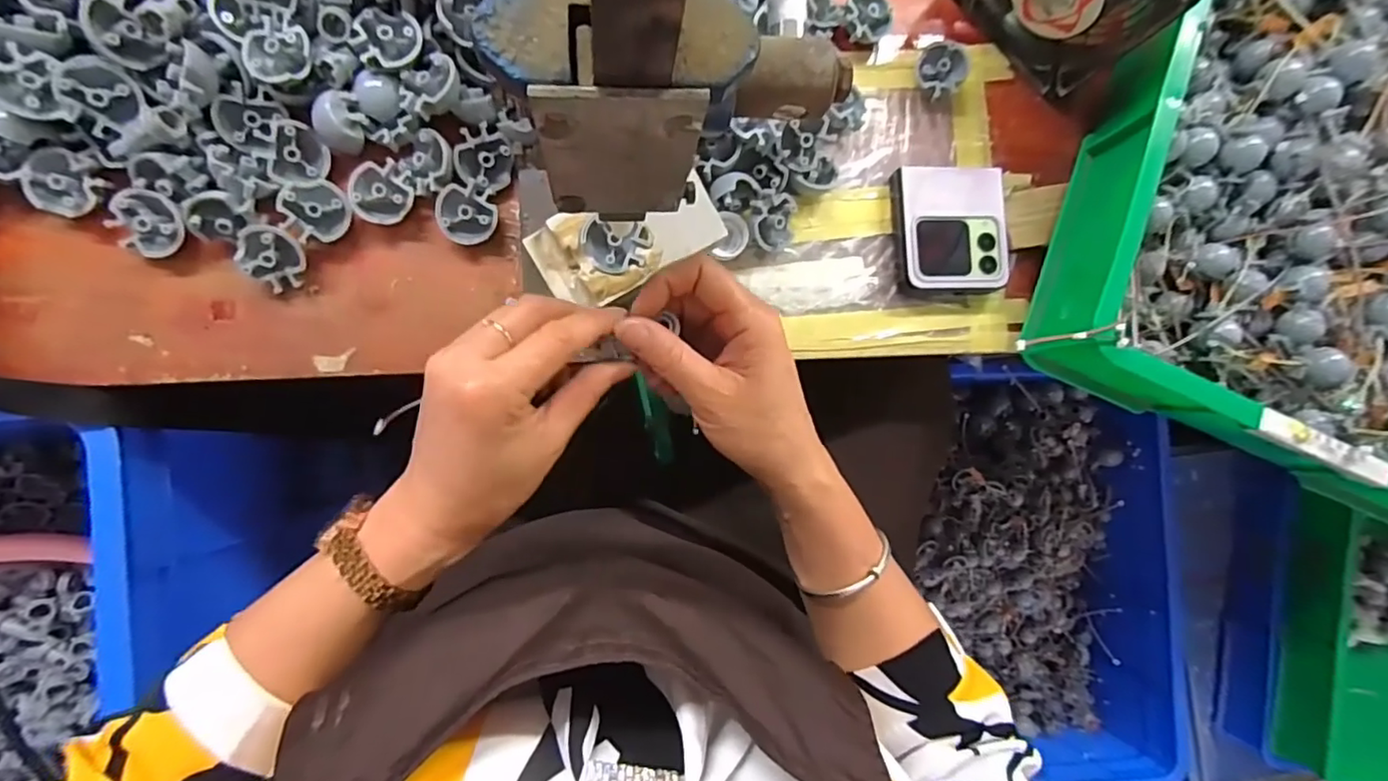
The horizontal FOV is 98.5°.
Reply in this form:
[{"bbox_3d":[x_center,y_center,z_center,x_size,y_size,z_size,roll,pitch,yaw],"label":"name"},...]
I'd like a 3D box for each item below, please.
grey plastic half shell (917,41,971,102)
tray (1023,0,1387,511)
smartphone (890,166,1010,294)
[{"bbox_3d":[0.175,-0.227,0.427,0.034,0.024,0.034,0,86,-8],"label":"grey plastic half shell"},{"bbox_3d":[0.513,-0.227,0.436,0.422,0.087,0.604,21,84,-6],"label":"tray"},{"bbox_3d":[0.179,-0.113,0.422,0.078,0.022,0.087,-2,87,-8],"label":"smartphone"}]

